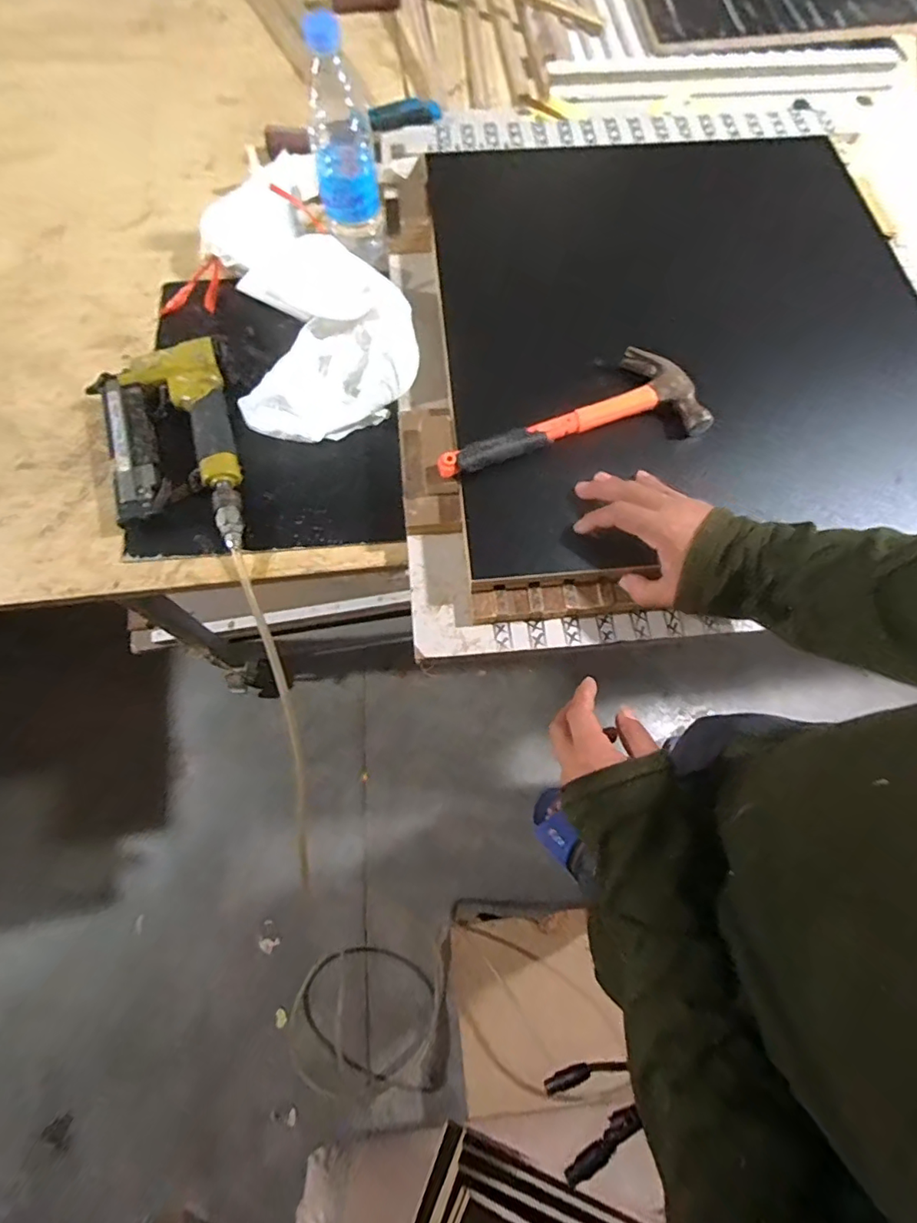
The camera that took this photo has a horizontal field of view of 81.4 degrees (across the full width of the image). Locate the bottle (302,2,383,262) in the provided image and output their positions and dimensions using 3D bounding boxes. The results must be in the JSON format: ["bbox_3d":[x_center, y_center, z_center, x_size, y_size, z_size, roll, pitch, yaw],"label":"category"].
[{"bbox_3d":[-0.123,-0.495,0.580,0.067,0.207,0.068,-8,71,-4],"label":"bottle"}]

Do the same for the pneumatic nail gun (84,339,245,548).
[{"bbox_3d":[-0.291,-0.161,0.538,0.127,0.043,0.233,-13,71,-5],"label":"pneumatic nail gun"}]

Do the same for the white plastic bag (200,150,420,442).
[{"bbox_3d":[-0.176,-0.375,0.608,0.187,0.070,0.394,-16,71,-7],"label":"white plastic bag"}]

